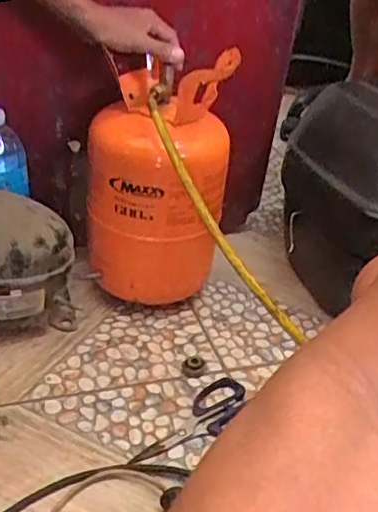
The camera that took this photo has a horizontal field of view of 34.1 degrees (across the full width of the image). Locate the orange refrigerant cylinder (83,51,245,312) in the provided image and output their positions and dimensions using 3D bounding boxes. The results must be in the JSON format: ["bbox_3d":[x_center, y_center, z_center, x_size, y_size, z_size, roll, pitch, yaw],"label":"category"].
[{"bbox_3d":[-0.041,-0.087,0.838,0.178,0.333,0.157,6,33,-3],"label":"orange refrigerant cylinder"}]

